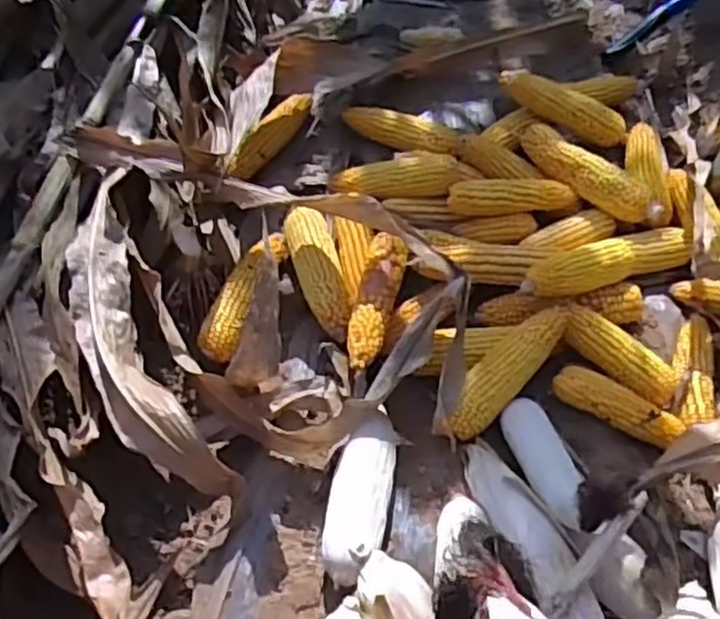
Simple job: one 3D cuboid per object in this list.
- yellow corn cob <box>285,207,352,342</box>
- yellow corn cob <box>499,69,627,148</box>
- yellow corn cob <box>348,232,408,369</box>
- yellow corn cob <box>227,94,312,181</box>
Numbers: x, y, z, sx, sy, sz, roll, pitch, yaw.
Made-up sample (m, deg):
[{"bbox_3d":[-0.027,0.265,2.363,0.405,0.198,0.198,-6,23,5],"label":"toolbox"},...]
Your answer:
[{"bbox_3d":[-0.048,-0.048,0.915,0.056,0.044,0.218,-14,57,-9],"label":"yellow corn cob"},{"bbox_3d":[0.290,-0.291,1.042,0.194,0.045,0.042,25,57,-5],"label":"yellow corn cob"},{"bbox_3d":[0.019,-0.007,0.867,0.050,0.038,0.188,10,56,7],"label":"yellow corn cob"},{"bbox_3d":[-0.133,-0.260,1.098,0.041,0.046,0.191,31,61,20],"label":"yellow corn cob"}]

